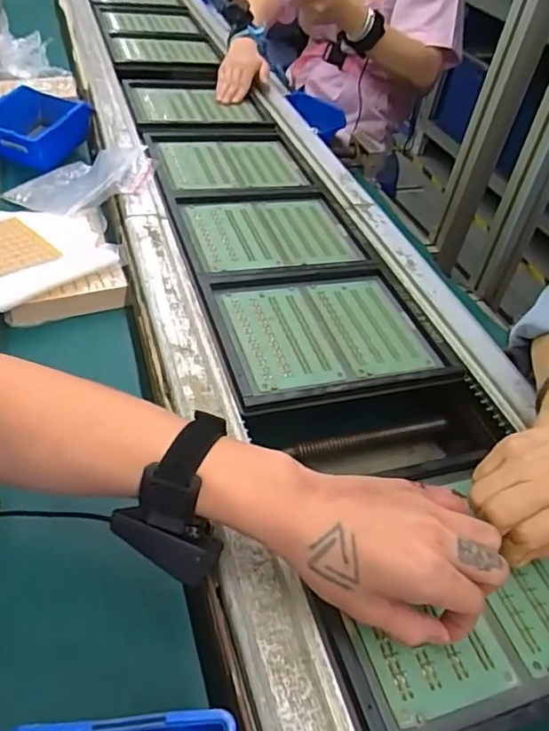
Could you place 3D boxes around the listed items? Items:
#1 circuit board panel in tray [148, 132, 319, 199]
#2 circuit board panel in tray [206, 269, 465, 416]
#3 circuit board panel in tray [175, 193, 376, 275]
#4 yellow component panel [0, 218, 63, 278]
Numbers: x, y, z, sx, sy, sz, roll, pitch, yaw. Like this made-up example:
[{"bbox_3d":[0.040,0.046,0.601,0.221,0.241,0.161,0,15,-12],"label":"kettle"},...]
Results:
[{"bbox_3d":[-0.061,-0.284,0.797,0.207,0.025,0.188,-8,47,-17],"label":"circuit board panel in tray"},{"bbox_3d":[0.051,-0.036,0.561,0.210,0.021,0.178,-8,47,-17],"label":"circuit board panel in tray"},{"bbox_3d":[-0.003,-0.165,0.678,0.205,0.012,0.166,-8,46,-16],"label":"circuit board panel in tray"},{"bbox_3d":[-0.301,-0.132,0.620,0.084,0.008,0.119,-31,57,-34],"label":"yellow component panel"}]

